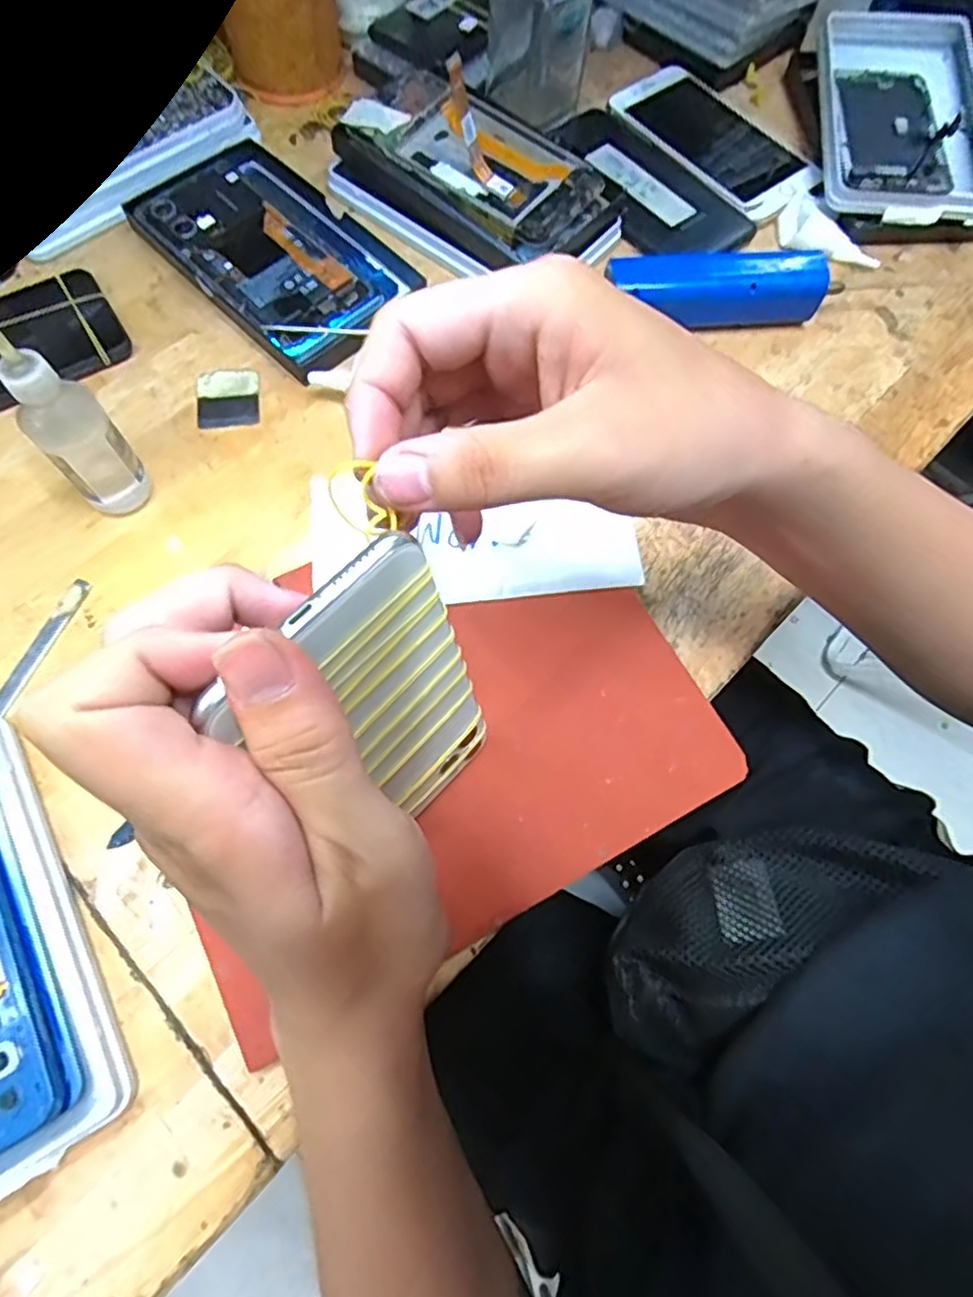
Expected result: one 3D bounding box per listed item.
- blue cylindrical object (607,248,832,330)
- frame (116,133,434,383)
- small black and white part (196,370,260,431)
[{"bbox_3d":[0.139,-0.217,0.399,0.127,0.034,0.029,0,69,-2],"label":"blue cylindrical object"},{"bbox_3d":[-0.132,-0.250,0.416,0.106,0.016,0.183,-42,76,-16],"label":"frame"},{"bbox_3d":[-0.151,-0.146,0.383,0.035,0.004,0.041,-7,69,-5],"label":"small black and white part"}]

